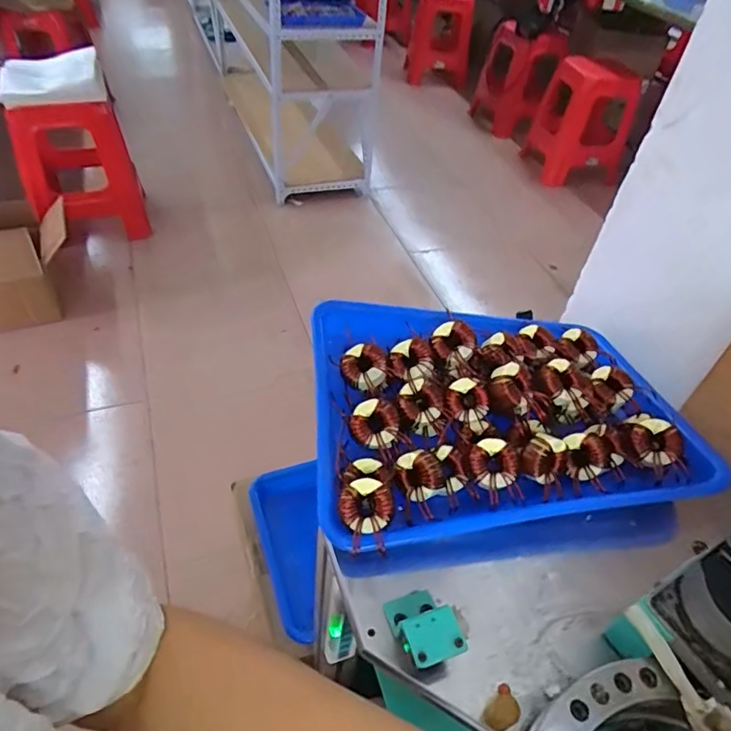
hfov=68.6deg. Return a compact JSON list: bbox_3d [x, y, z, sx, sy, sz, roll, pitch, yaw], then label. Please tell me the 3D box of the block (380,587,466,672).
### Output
[{"bbox_3d":[0.036,0.174,0.352,0.043,0.035,0.051,-14,49,-19],"label":"block"}]

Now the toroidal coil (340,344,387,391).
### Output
[{"bbox_3d":[0.000,0.002,0.466,0.038,0.019,0.038,-4,74,16],"label":"toroidal coil"}]

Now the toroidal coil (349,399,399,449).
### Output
[{"bbox_3d":[0.007,0.047,0.434,0.038,0.013,0.038,1,76,-5],"label":"toroidal coil"}]

